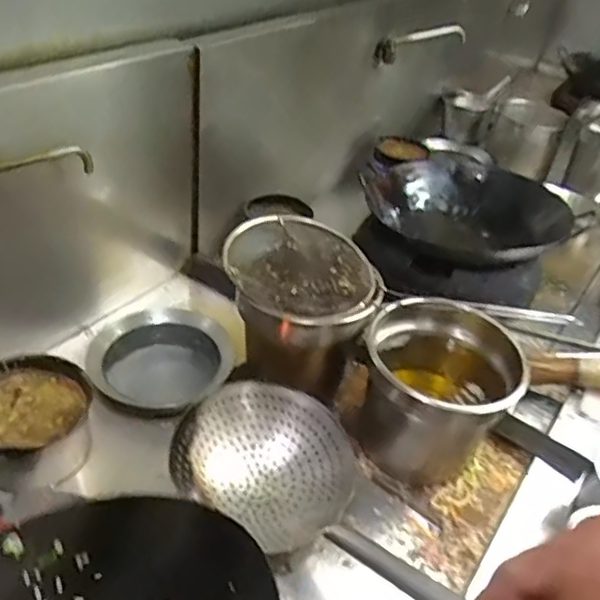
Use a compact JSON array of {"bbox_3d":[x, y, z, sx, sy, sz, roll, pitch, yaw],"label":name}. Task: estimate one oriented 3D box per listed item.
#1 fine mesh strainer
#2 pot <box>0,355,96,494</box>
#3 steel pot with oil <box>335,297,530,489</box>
[{"bbox_3d":[0.144,-0.023,0.961,0.538,0.079,0.239,15,38,11],"label":"fine mesh strainer"},{"bbox_3d":[-0.403,0.186,0.919,0.166,0.139,0.161,5,37,-3],"label":"pot"},{"bbox_3d":[0.196,0.148,0.942,0.257,0.212,0.218,15,38,10],"label":"steel pot with oil"}]

